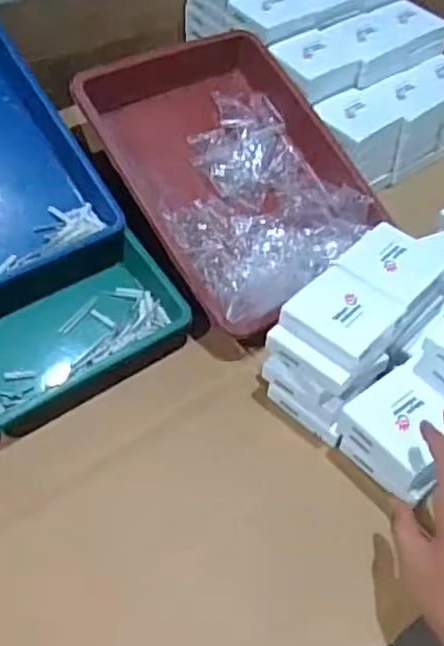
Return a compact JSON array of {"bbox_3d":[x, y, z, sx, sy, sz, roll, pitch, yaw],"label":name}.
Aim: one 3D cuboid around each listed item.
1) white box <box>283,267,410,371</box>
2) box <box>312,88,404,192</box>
[{"bbox_3d":[0.112,-0.007,0.612,0.087,0.019,0.091,36,55,22],"label":"white box"},{"bbox_3d":[0.170,-0.230,0.851,0.101,0.096,0.085,-29,58,-27],"label":"box"}]

